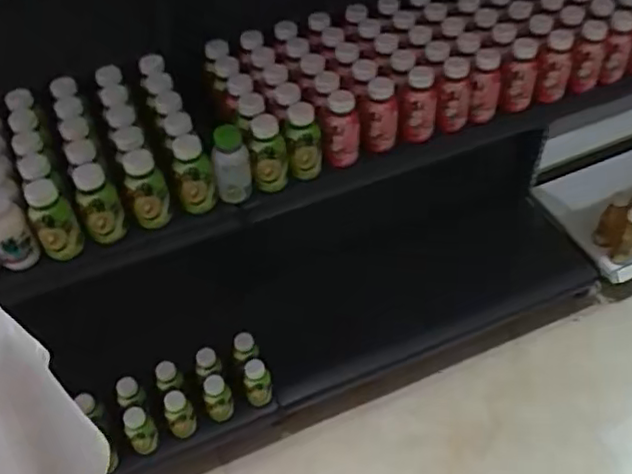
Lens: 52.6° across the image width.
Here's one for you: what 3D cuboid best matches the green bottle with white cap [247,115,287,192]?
[{"bbox_3d":[-0.075,-0.128,0.998,0.060,0.122,0.045,-21,34,-27],"label":"green bottle with white cap"}]

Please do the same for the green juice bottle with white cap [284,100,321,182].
[{"bbox_3d":[-0.021,-0.152,1.025,0.054,0.123,0.063,-7,48,-4],"label":"green juice bottle with white cap"}]

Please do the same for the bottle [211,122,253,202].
[{"bbox_3d":[-0.132,-0.111,0.990,0.054,0.124,0.066,-12,48,-8],"label":"bottle"}]

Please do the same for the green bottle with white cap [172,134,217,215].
[{"bbox_3d":[-0.188,-0.096,0.995,0.057,0.121,0.064,-8,48,-5],"label":"green bottle with white cap"}]

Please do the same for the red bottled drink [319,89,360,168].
[{"bbox_3d":[0.039,-0.176,1.051,0.061,0.114,0.076,3,48,6],"label":"red bottled drink"}]

